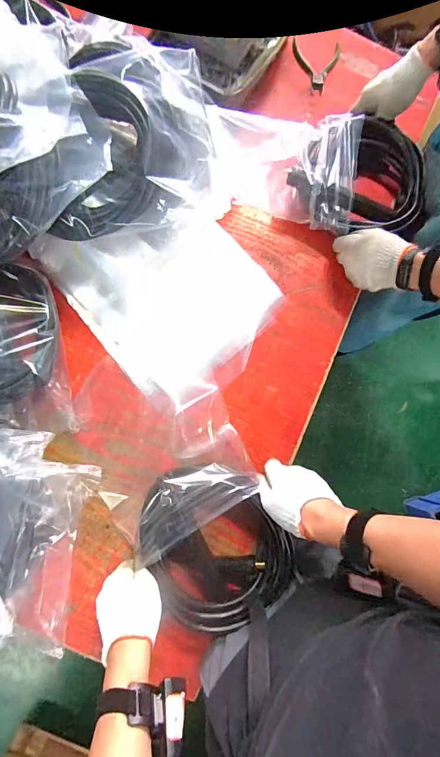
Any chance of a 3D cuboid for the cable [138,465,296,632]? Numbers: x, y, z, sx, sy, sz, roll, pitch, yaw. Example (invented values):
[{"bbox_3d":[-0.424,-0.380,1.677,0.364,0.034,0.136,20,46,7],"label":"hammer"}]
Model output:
[{"bbox_3d":[-0.015,0.241,0.553,0.197,0.074,0.223,-34,87,-8],"label":"cable"}]

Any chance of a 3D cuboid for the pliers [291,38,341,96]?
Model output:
[{"bbox_3d":[0.187,-0.606,0.706,0.092,0.008,0.108,1,83,-5],"label":"pliers"}]

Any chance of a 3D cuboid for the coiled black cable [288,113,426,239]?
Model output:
[{"bbox_3d":[0.236,-0.338,0.634,0.208,0.080,0.188,-27,86,-8],"label":"coiled black cable"}]

